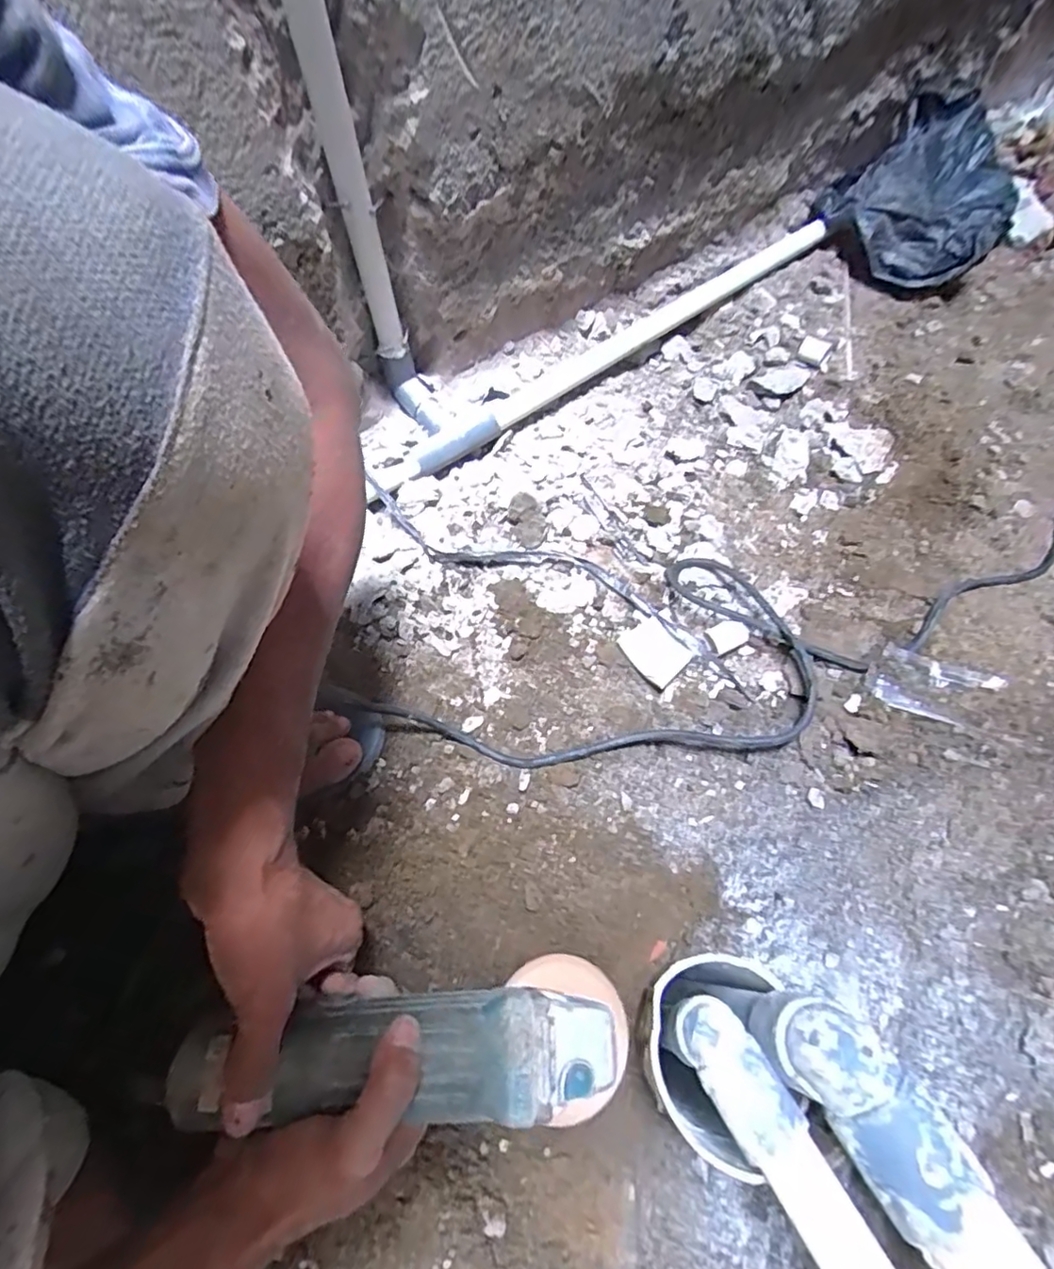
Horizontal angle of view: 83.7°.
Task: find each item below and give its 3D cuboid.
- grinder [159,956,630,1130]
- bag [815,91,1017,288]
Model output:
[{"bbox_3d":[-0.063,0.250,0.348,0.256,0.069,0.083,7,62,-16],"label":"grinder"},{"bbox_3d":[0.531,-0.582,0.770,0.206,0.095,0.242,41,69,17],"label":"bag"}]

